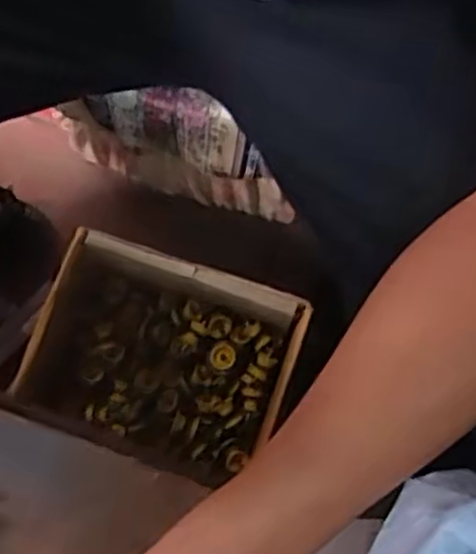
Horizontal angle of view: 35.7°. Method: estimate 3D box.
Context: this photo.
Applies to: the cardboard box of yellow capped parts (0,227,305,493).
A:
[{"bbox_3d":[-0.070,0.078,0.733,0.230,0.118,0.164,19,78,3],"label":"cardboard box of yellow capped parts"}]

